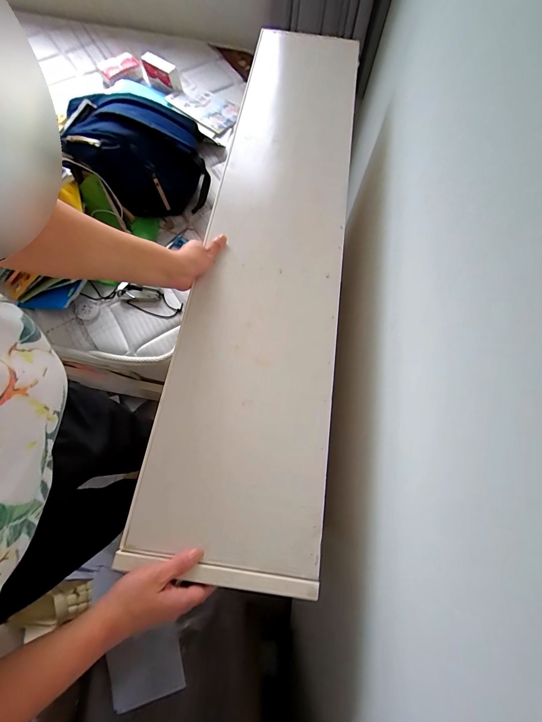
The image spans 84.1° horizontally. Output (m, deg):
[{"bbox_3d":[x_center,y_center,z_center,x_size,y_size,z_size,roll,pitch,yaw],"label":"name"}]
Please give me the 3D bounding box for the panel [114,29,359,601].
[{"bbox_3d":[0.010,-0.235,0.572,0.255,0.025,1.177,9,71,0],"label":"panel"}]

